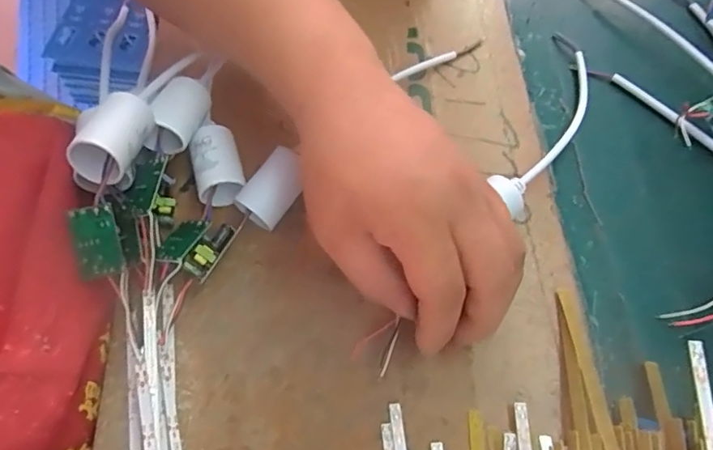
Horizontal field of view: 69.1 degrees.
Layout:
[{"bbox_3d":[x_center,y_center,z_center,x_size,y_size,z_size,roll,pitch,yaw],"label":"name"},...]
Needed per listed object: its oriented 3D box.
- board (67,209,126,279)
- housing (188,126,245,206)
[{"bbox_3d":[-0.129,0.009,0.258,0.020,0.004,0.035,-13,90,-17],"label":"board"},{"bbox_3d":[-0.083,-0.036,0.315,0.027,0.027,0.045,-13,64,-6],"label":"housing"}]

